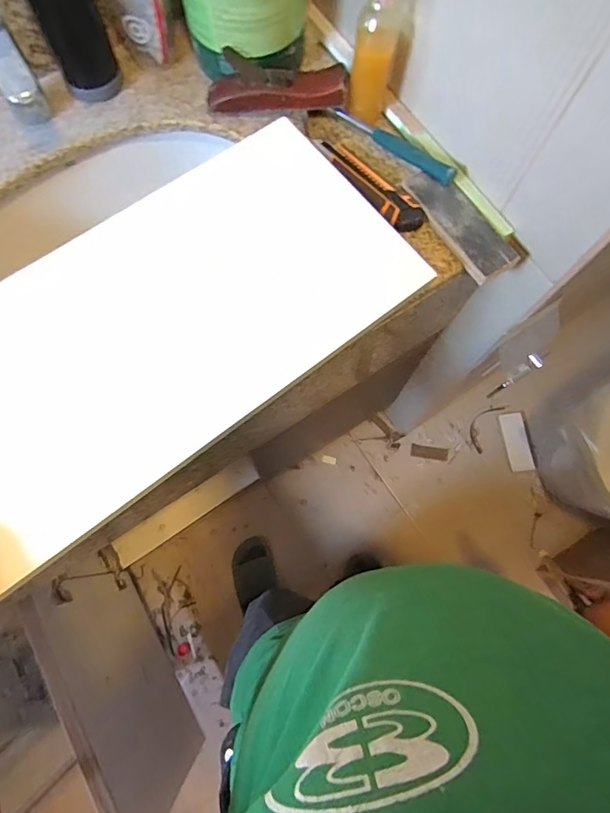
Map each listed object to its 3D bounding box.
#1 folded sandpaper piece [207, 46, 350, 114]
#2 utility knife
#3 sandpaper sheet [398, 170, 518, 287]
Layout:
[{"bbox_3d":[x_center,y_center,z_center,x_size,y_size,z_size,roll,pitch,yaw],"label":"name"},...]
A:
[{"bbox_3d":[-0.039,-0.443,0.638,0.194,0.052,0.054,7,74,0],"label":"folded sandpaper piece"},{"bbox_3d":[0.088,-0.299,0.623,0.045,0.014,0.172,-42,79,-12],"label":"utility knife"},{"bbox_3d":[0.204,-0.245,0.603,0.062,0.018,0.171,-33,80,0],"label":"sandpaper sheet"}]

